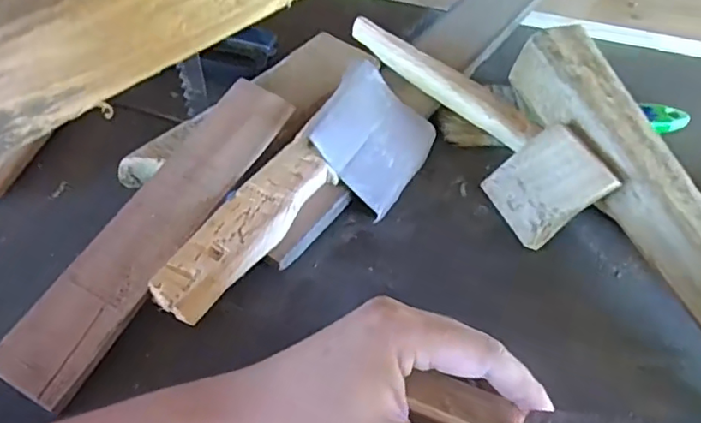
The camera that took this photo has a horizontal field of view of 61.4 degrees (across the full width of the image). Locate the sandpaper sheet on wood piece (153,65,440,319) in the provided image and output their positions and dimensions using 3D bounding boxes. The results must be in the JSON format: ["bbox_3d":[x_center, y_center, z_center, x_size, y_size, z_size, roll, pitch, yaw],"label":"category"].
[{"bbox_3d":[-0.026,-0.007,0.376,0.071,0.051,0.211,31,56,18],"label":"sandpaper sheet on wood piece"}]

